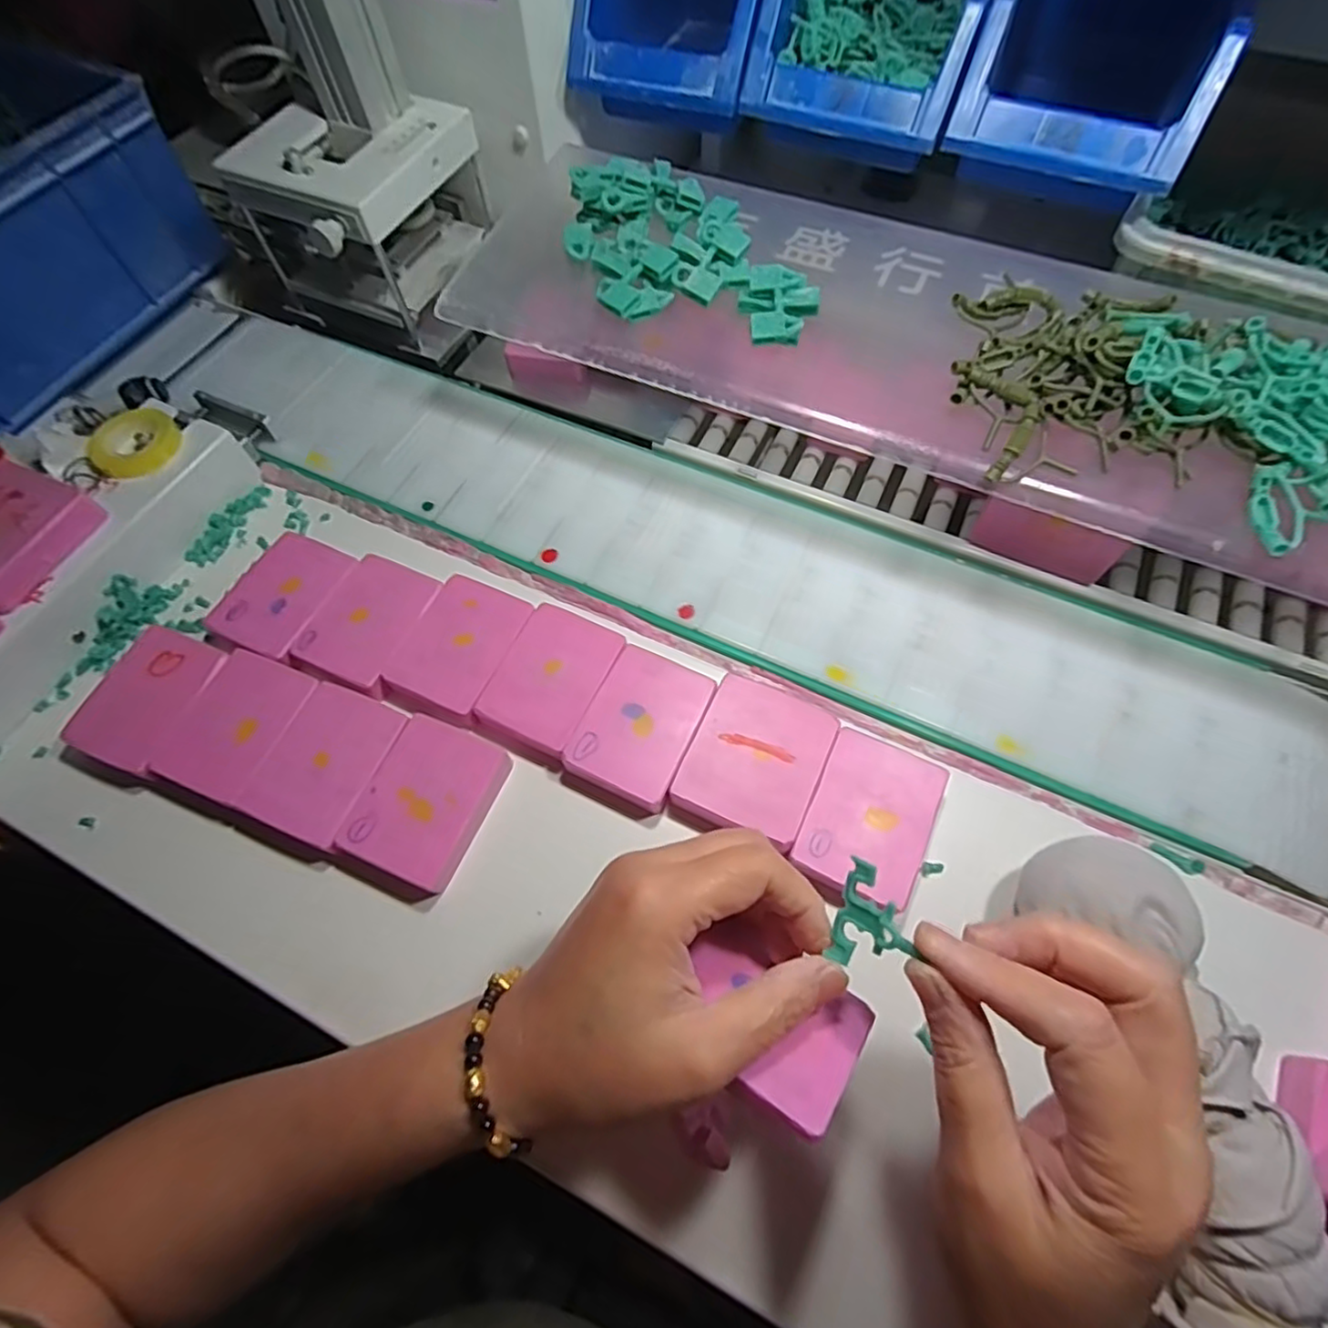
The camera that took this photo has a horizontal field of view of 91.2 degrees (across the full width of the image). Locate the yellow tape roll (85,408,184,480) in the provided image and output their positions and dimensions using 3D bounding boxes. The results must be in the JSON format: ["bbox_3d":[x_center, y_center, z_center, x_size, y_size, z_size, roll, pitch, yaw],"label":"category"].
[{"bbox_3d":[-0.336,-0.140,0.413,0.052,0.014,0.052,0,61,0],"label":"yellow tape roll"}]

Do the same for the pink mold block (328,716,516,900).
[{"bbox_3d":[-0.125,0.075,0.340,0.059,0.022,0.084,20,63,11],"label":"pink mold block"}]

